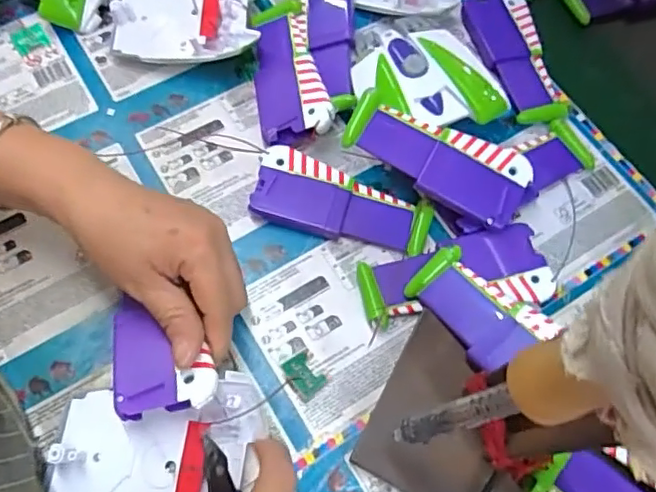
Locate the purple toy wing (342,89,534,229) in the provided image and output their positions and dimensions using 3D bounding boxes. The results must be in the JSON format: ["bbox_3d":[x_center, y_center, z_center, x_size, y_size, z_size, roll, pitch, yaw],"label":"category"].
[{"bbox_3d":[0.068,-0.057,0.375,0.111,0.009,0.050,25,81,1],"label":"purple toy wing"}]

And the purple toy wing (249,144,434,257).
[{"bbox_3d":[0.009,-0.028,0.388,0.119,0.014,0.050,18,68,6],"label":"purple toy wing"}]

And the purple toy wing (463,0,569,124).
[{"bbox_3d":[0.144,-0.146,0.447,0.050,0.017,0.118,-9,68,-5],"label":"purple toy wing"}]

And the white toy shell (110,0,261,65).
[{"bbox_3d":[-0.109,-0.176,0.442,0.107,0.024,0.094,-1,68,-2],"label":"white toy shell"}]

